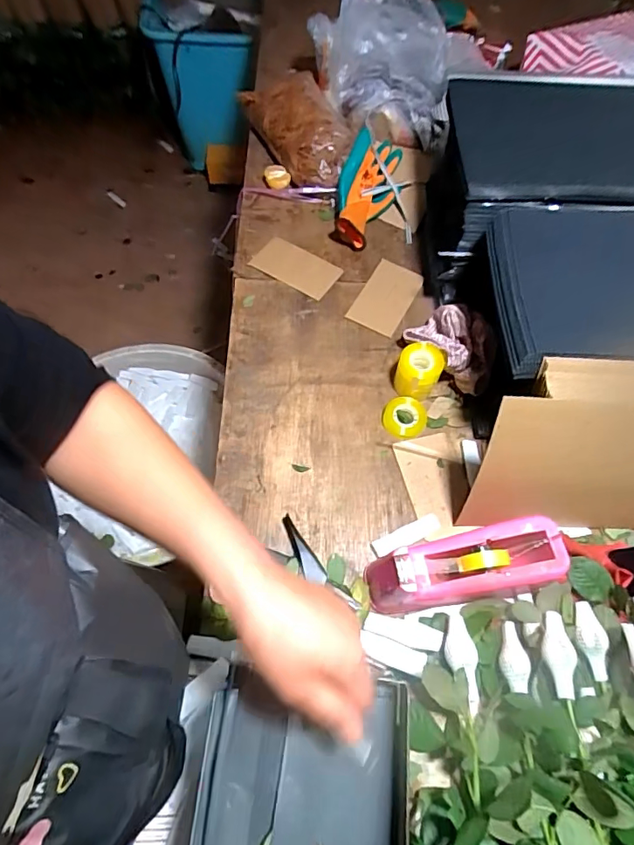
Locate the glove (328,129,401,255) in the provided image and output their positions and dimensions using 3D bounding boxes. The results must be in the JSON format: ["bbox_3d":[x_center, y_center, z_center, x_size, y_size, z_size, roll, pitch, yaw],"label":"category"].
[{"bbox_3d":[0.087,-0.398,0.840,0.103,0.040,0.220,19,78,-7],"label":"glove"}]

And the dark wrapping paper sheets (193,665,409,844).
[{"bbox_3d":[-0.013,0.311,0.366,0.158,0.031,0.208,5,64,0],"label":"dark wrapping paper sheets"}]

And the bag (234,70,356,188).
[{"bbox_3d":[-0.028,-0.539,0.895,0.138,0.072,0.318,-25,68,-14],"label":"bag"}]

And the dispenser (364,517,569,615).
[{"bbox_3d":[0.157,0.158,0.533,0.217,0.097,0.072,-16,65,8],"label":"dispenser"}]

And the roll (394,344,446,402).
[{"bbox_3d":[0.140,-0.069,0.683,0.058,0.057,0.063,1,64,-2],"label":"roll"}]

